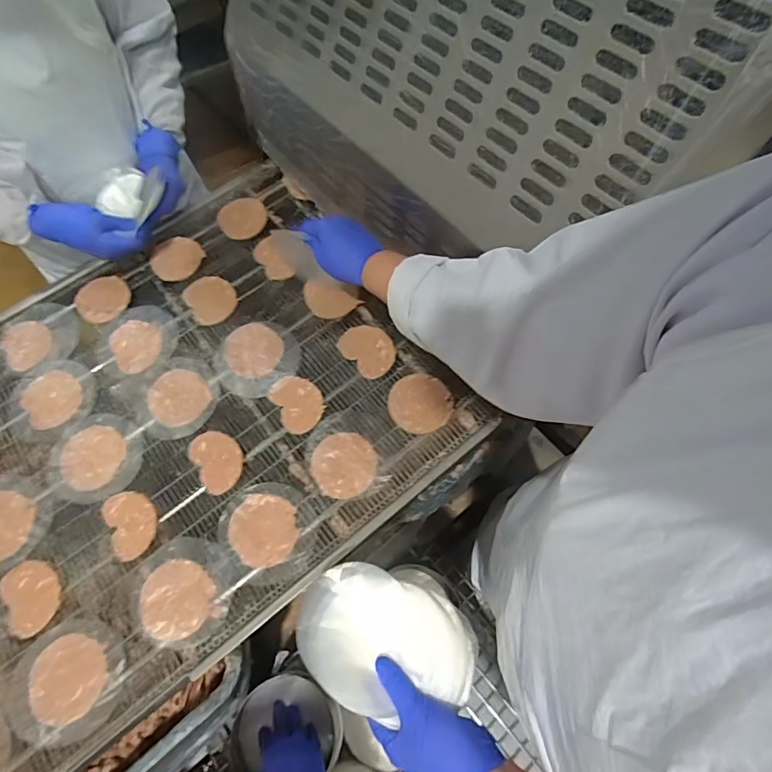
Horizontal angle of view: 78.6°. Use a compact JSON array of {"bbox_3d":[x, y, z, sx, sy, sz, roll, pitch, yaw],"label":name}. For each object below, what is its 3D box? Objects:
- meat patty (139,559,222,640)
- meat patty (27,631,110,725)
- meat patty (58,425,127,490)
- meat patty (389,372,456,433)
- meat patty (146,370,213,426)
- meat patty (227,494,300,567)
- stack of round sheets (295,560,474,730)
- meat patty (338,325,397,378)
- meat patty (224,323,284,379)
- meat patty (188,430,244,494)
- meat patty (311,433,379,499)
[{"bbox_3d":[-0.249,0.252,0.561,0.084,0.006,0.083,1,62,-2],"label":"meat patty"},{"bbox_3d":[-0.357,0.326,0.532,0.082,0.008,0.082,1,62,-2],"label":"meat patty"},{"bbox_3d":[-0.398,0.096,0.640,0.085,0.006,0.085,1,62,-2],"label":"meat patty"},{"bbox_3d":[0.046,0.025,0.650,0.082,0.019,0.083,1,62,-2],"label":"meat patty"},{"bbox_3d":[-0.296,0.015,0.671,0.079,0.011,0.088,-37,70,-19],"label":"meat patty"},{"bbox_3d":[-0.154,0.179,0.589,0.082,0.007,0.083,1,62,-2],"label":"meat patty"},{"bbox_3d":[-0.001,0.255,0.467,0.174,0.031,0.119,21,63,9],"label":"stack of round sheets"},{"bbox_3d":[-0.025,-0.054,0.689,0.063,0.017,0.084,-36,69,-19],"label":"meat patty"},{"bbox_3d":[-0.197,-0.054,0.696,0.084,0.004,0.086,13,62,4],"label":"meat patty"},{"bbox_3d":[-0.226,0.097,0.630,0.061,0.006,0.089,-28,67,-16],"label":"meat patty"},{"bbox_3d":[-0.054,0.103,0.621,0.084,0.012,0.084,8,62,2],"label":"meat patty"}]

